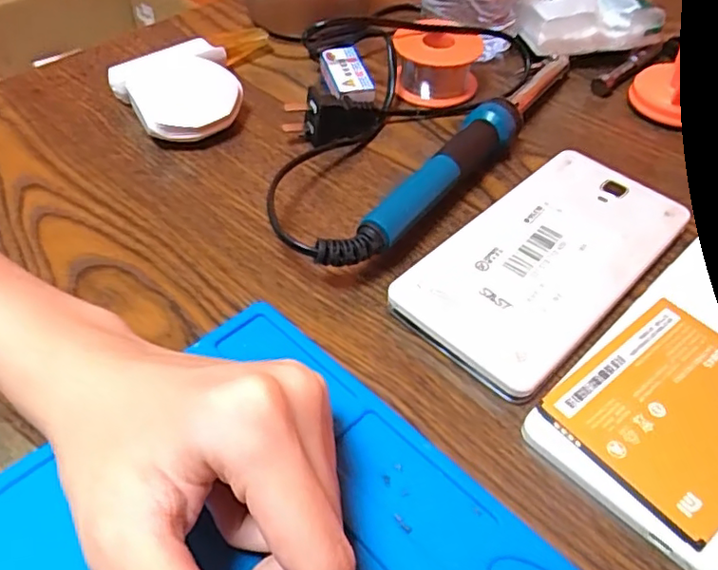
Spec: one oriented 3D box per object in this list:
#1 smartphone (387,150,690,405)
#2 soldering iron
[{"bbox_3d":[0.085,-0.012,0.272,0.071,0.012,0.141,36,58,28],"label":"smartphone"},{"bbox_3d":[0.054,-0.065,0.311,0.019,0.025,0.211,31,55,25],"label":"soldering iron"}]

